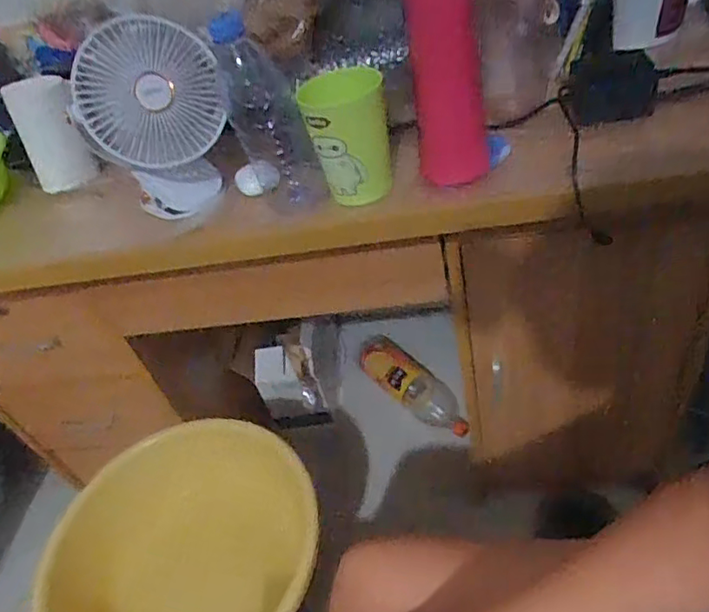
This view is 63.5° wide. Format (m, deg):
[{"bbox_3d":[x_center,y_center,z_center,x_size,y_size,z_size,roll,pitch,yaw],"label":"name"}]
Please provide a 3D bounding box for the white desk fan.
[{"bbox_3d":[-0.203,-0.186,0.604,0.139,0.189,0.090,-16,43,-1],"label":"white desk fan"}]

